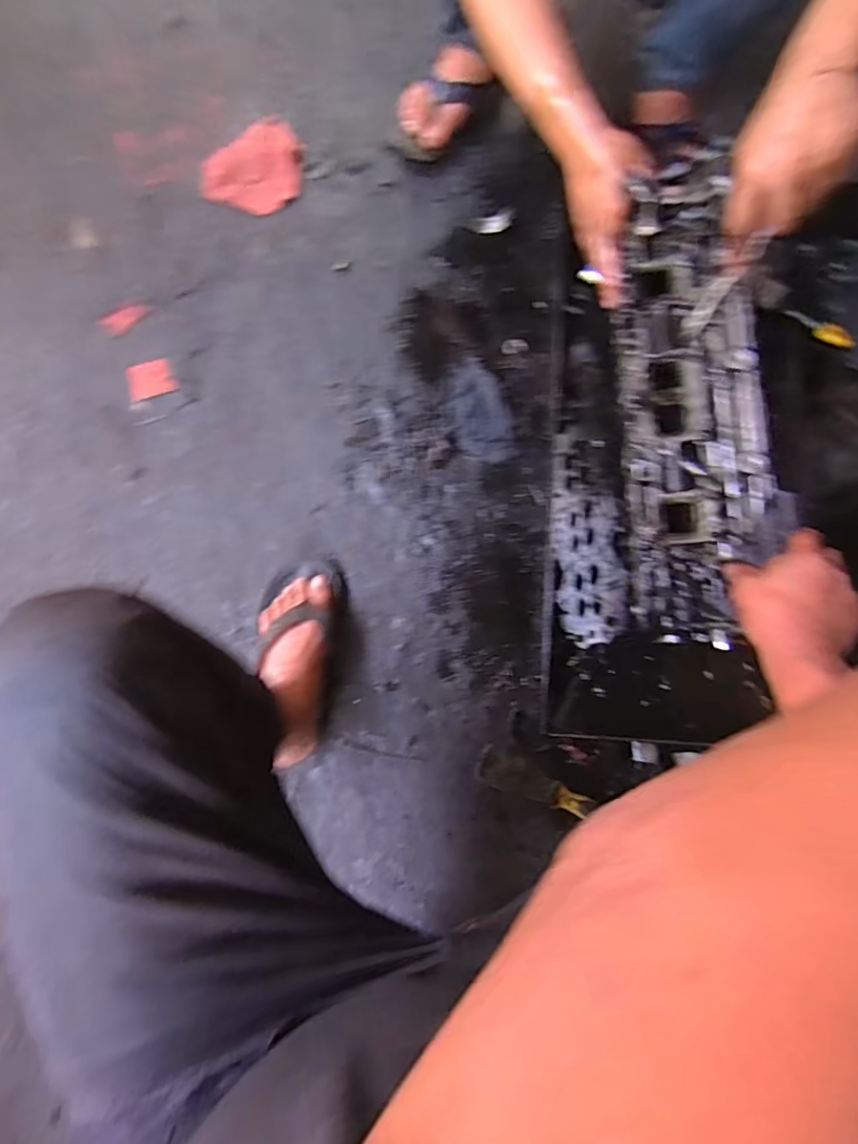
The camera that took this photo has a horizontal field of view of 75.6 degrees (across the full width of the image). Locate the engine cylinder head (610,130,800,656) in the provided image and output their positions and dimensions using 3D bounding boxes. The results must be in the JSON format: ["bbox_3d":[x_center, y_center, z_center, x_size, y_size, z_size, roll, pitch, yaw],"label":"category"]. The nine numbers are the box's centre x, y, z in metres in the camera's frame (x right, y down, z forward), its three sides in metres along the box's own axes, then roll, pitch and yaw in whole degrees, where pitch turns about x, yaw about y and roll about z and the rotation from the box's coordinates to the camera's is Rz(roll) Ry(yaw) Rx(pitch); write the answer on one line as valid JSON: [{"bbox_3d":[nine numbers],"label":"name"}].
[{"bbox_3d":[0.261,-0.177,0.550,0.111,0.106,0.481,-1,85,0],"label":"engine cylinder head"}]

